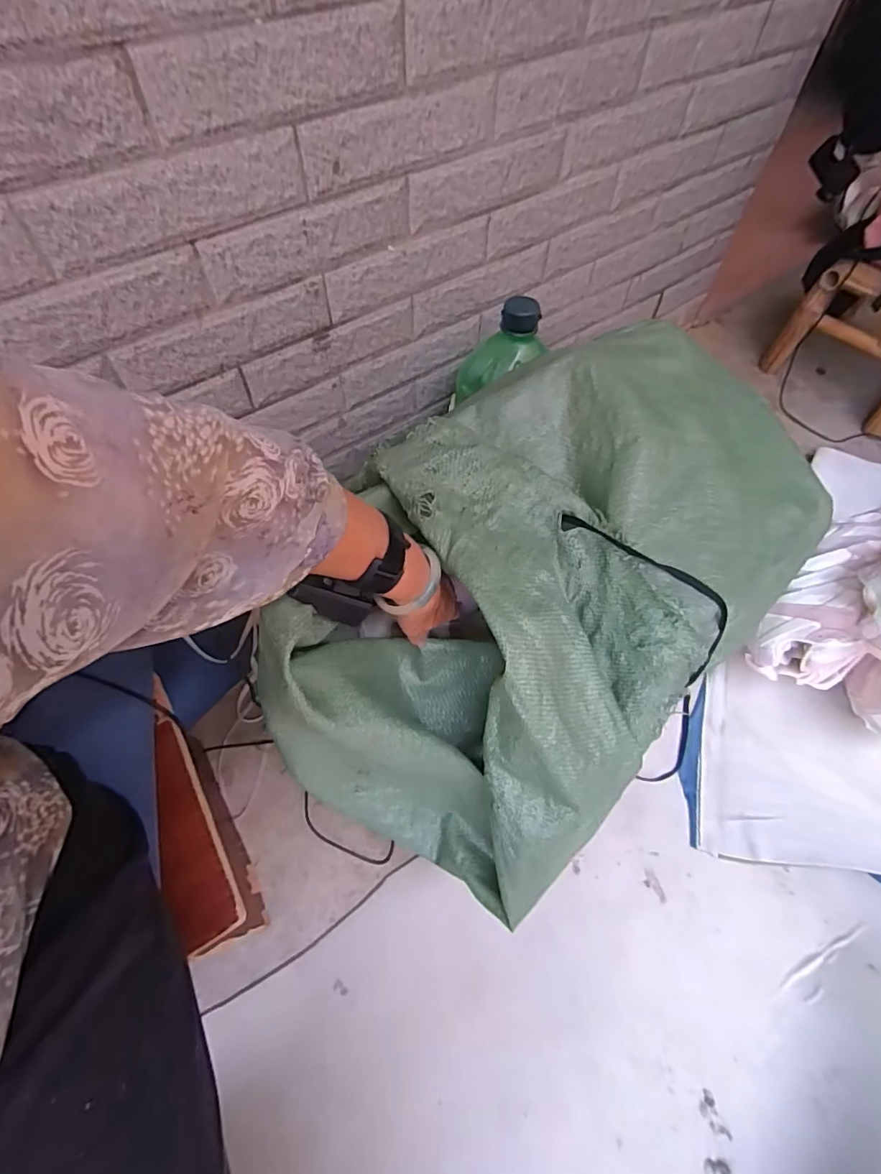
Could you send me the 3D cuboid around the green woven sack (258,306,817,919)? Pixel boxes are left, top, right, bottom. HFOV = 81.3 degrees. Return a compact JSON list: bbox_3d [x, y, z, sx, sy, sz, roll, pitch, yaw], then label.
[{"bbox_3d":[0.125,-0.010,0.557,0.347,0.244,0.616,40,64,22],"label":"green woven sack"}]

